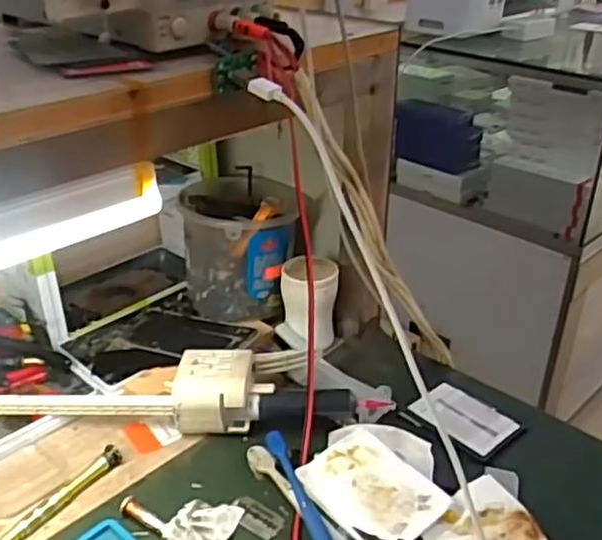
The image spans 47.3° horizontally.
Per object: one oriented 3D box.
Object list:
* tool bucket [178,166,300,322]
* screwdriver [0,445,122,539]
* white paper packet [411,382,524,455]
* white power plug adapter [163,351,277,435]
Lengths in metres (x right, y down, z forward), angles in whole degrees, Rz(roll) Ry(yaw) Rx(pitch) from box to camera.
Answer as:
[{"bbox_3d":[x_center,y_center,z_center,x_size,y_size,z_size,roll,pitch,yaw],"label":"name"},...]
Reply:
[{"bbox_3d":[-0.064,-0.021,0.719,0.108,0.127,0.122,3,29,5],"label":"tool bucket"},{"bbox_3d":[-0.182,0.170,0.504,0.016,0.013,0.125,17,33,27],"label":"screwdriver"},{"bbox_3d":[0.140,0.126,0.587,0.056,0.006,0.078,-22,36,-34],"label":"white paper packet"},{"bbox_3d":[-0.066,0.106,0.582,0.079,0.053,0.063,-1,29,-2],"label":"white power plug adapter"}]

